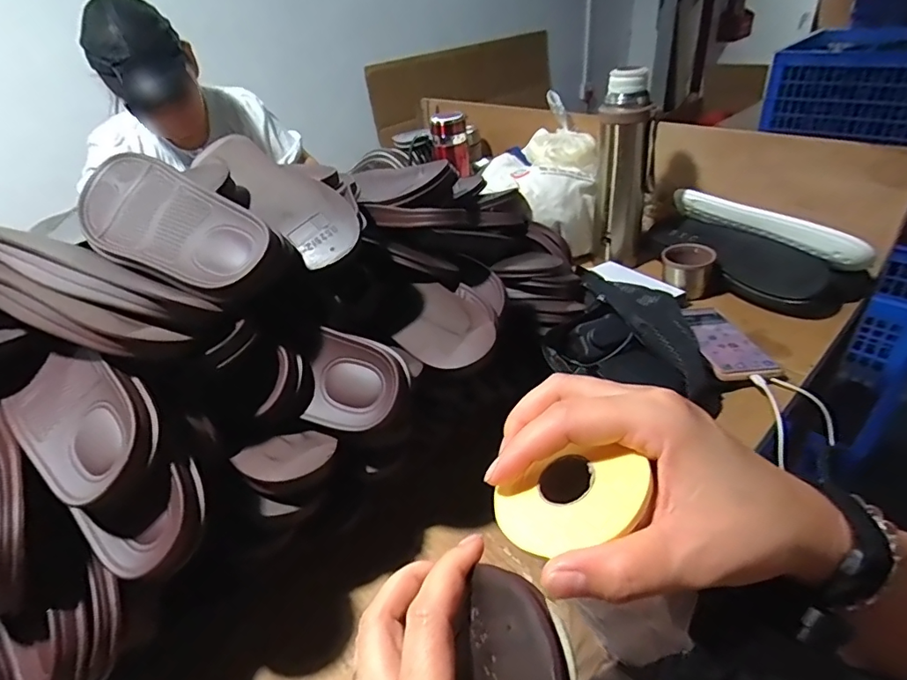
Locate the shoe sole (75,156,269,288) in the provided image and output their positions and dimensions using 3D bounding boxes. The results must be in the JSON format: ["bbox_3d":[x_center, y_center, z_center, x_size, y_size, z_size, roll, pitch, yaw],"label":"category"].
[{"bbox_3d":[-0.261,-0.105,0.447,0.249,0.028,0.091,26,74,27],"label":"shoe sole"}]

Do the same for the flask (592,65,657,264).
[{"bbox_3d":[0.276,-0.271,0.796,0.084,0.280,0.087,11,38,22],"label":"flask"}]

